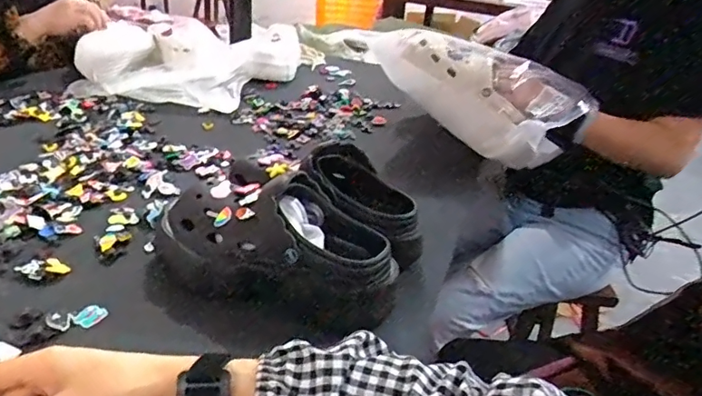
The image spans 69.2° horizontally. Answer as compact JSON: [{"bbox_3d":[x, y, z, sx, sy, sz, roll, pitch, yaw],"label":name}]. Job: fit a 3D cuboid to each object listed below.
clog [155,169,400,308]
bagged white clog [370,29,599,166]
[{"bbox_3d":[-0.080,0.048,0.544,0.251,0.114,0.126,14,29,14],"label":"clog"},{"bbox_3d":[0.217,-0.198,0.930,0.370,0.159,0.164,31,36,14],"label":"bagged white clog"}]

